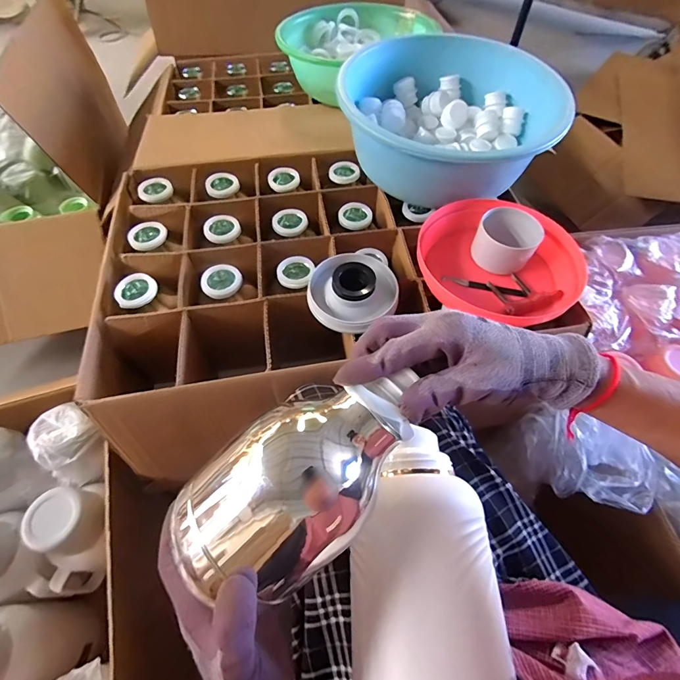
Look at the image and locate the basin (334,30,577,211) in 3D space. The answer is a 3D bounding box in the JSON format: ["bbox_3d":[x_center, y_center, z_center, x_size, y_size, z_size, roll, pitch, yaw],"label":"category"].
[{"bbox_3d":[0.195,-0.388,0.667,0.343,0.132,0.343,1,57,-1],"label":"basin"}]

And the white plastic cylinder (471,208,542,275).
[{"bbox_3d":[0.252,-0.152,0.570,0.090,0.054,0.090,30,62,17],"label":"white plastic cylinder"}]

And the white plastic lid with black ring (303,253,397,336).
[{"bbox_3d":[0.018,-0.074,0.530,0.134,0.050,0.121,-29,62,-18],"label":"white plastic lid with black ring"}]

